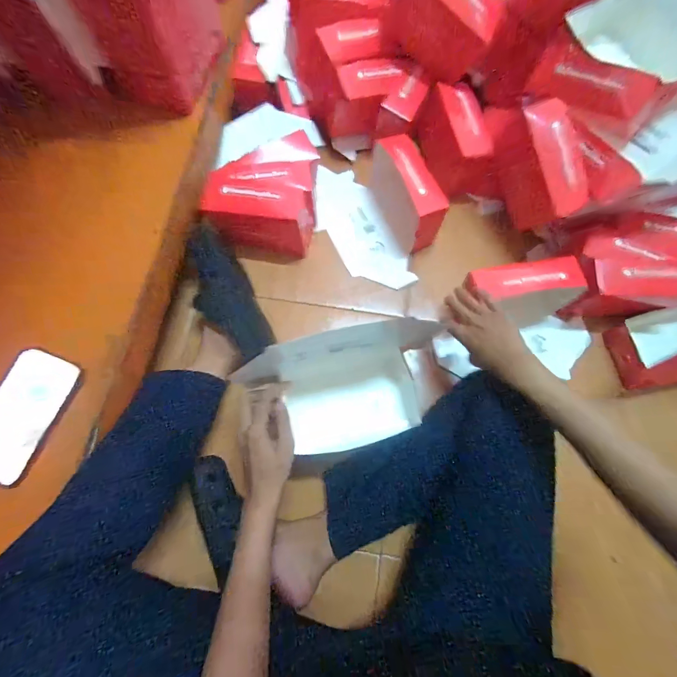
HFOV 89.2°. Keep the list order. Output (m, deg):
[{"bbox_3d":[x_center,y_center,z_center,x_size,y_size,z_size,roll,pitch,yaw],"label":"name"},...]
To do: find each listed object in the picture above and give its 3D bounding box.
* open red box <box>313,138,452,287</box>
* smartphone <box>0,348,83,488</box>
[{"bbox_3d":[0.068,-0.251,0.649,0.189,0.122,0.300,-25,75,-6],"label":"open red box"},{"bbox_3d":[-0.402,0.097,0.433,0.077,0.014,0.162,25,78,-11],"label":"smartphone"}]

